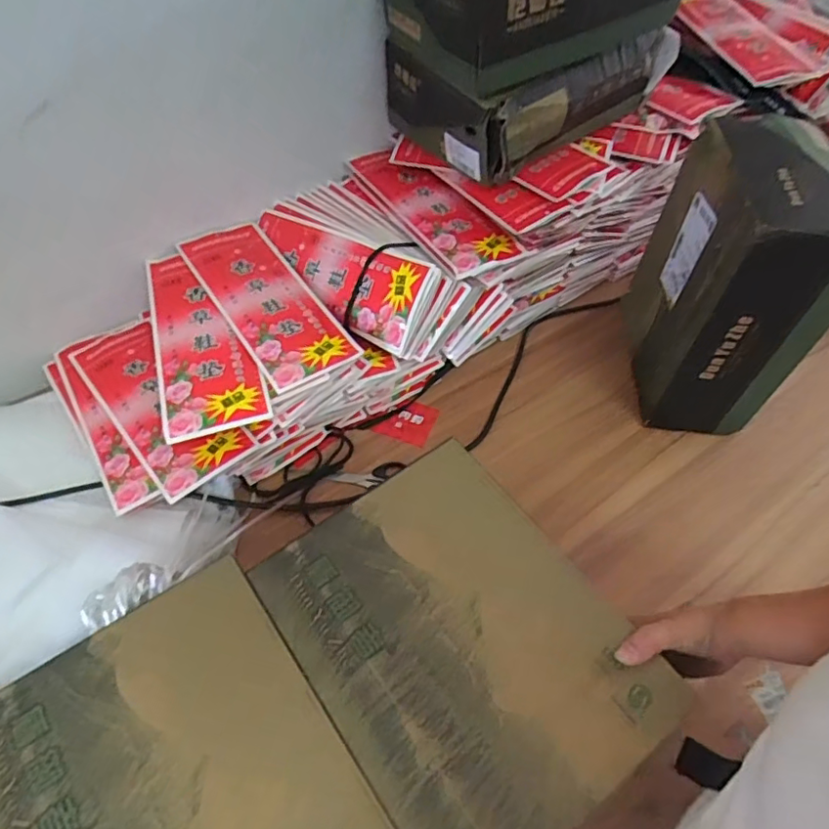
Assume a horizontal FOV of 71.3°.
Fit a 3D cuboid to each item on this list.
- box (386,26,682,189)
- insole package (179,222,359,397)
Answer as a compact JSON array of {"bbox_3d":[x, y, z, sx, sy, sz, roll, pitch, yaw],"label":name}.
[{"bbox_3d":[0.153,-0.465,0.796,0.338,0.119,0.217,-34,62,-22],"label":"box"},{"bbox_3d":[-0.194,-0.155,0.747,0.114,0.020,0.287,-30,61,-20],"label":"insole package"}]

